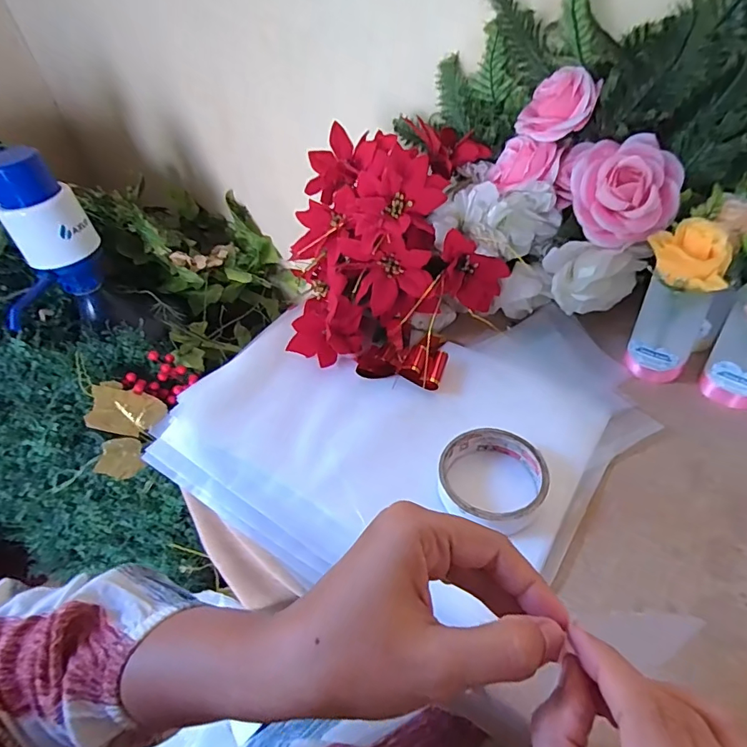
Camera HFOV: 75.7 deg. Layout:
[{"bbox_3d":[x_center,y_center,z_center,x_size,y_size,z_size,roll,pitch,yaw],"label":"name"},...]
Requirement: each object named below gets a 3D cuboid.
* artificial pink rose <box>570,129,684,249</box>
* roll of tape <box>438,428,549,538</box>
[{"bbox_3d":[0.231,-0.169,0.447,0.083,0.075,0.069,5,48,8],"label":"artificial pink rose"},{"bbox_3d":[0.096,0.087,0.393,0.084,0.024,0.088,-2,47,2],"label":"roll of tape"}]

